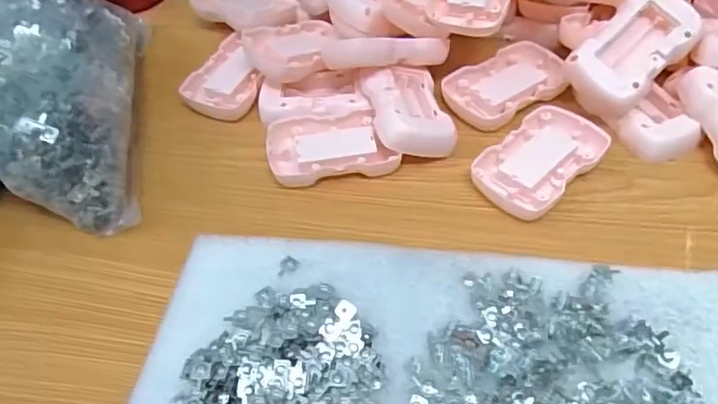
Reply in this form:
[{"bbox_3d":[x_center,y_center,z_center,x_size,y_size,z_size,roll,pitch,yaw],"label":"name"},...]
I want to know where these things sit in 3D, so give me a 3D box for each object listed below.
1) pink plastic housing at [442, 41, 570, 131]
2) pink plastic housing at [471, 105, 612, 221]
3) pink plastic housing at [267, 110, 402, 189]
[{"bbox_3d":[0.105,-0.085,0.422,0.088,0.013,0.055,-29,54,-17],"label":"pink plastic housing"},{"bbox_3d":[0.115,-0.028,0.378,0.089,0.010,0.052,-37,57,-23],"label":"pink plastic housing"},{"bbox_3d":[-0.019,-0.036,0.394,0.080,0.015,0.054,-10,50,-2],"label":"pink plastic housing"}]

